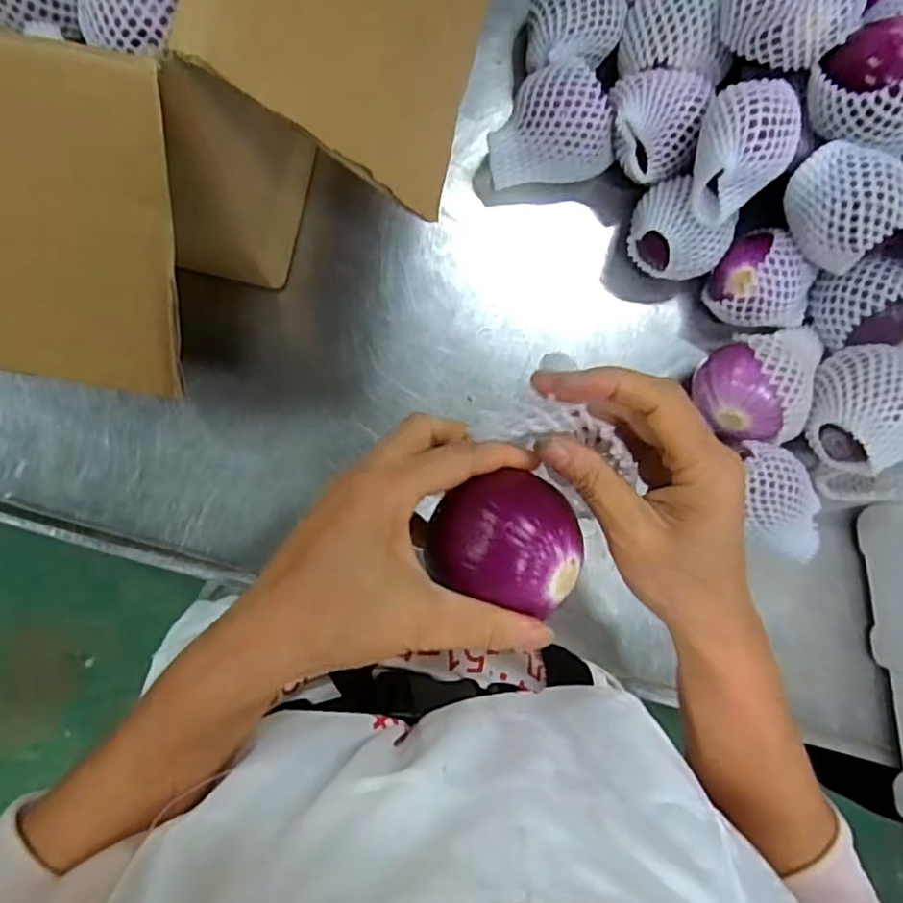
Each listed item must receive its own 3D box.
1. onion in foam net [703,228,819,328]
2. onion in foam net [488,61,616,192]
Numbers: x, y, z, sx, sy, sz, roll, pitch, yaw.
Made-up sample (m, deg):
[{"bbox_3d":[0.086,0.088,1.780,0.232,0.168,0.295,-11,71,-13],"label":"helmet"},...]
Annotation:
[{"bbox_3d":[0.245,-0.126,0.522,0.078,0.074,0.064,41,84,-3],"label":"onion in foam net"},{"bbox_3d":[0.073,-0.248,0.511,0.094,0.058,0.077,-14,89,-6],"label":"onion in foam net"}]

